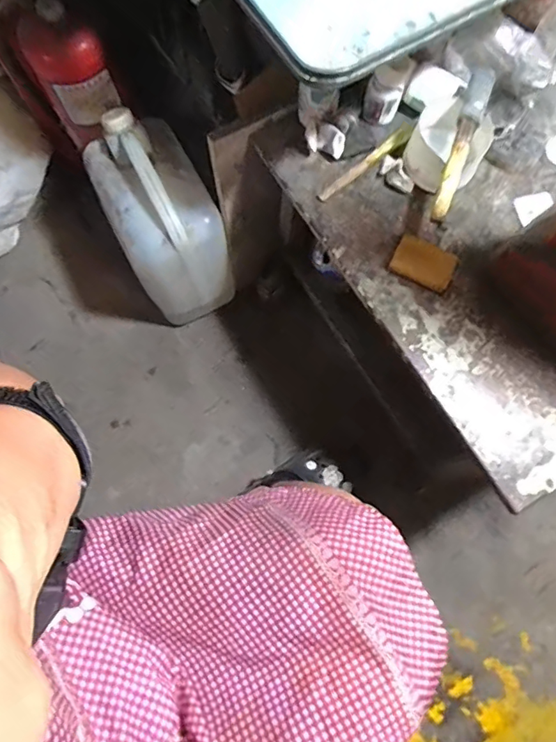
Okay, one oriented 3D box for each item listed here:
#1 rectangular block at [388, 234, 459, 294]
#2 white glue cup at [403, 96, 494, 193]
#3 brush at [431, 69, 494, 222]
[{"bbox_3d":[0.175,-0.128,0.588,0.072,0.009,0.054,27,77,7],"label":"rectangular block"},{"bbox_3d":[0.201,-0.272,0.597,0.096,0.063,0.097,0,75,0],"label":"white glue cup"},{"bbox_3d":[0.213,-0.264,0.560,0.026,0.029,0.202,18,76,5],"label":"brush"}]

